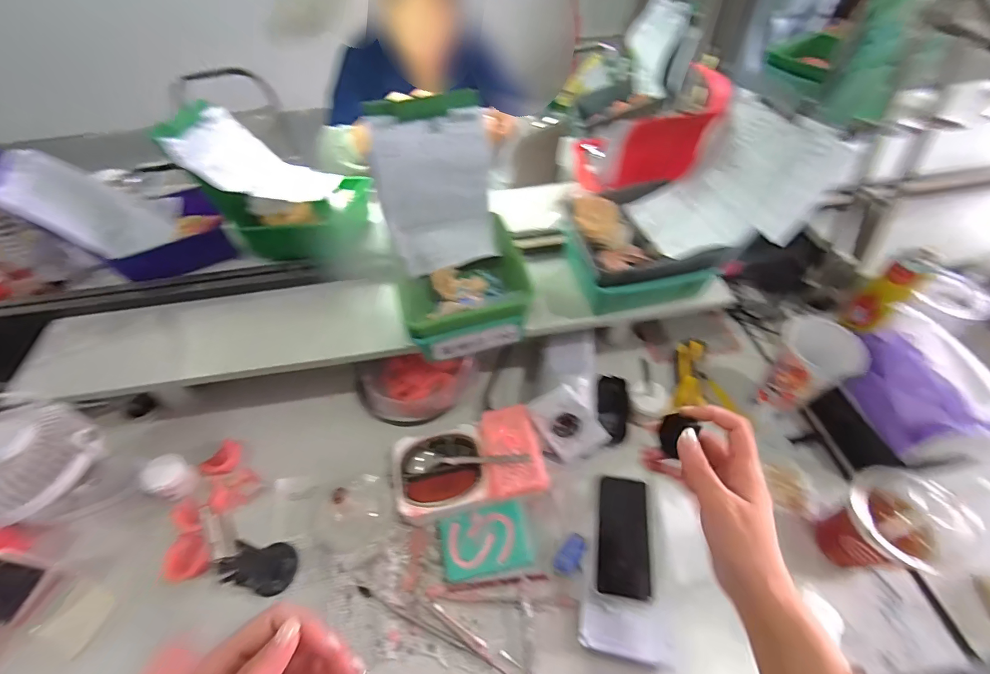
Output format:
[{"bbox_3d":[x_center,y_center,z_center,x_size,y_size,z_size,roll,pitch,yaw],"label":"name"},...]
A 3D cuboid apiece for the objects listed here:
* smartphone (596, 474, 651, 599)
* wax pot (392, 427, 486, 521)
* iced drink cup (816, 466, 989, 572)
[{"bbox_3d":[0.164,0.251,0.530,0.059,0.005,0.134,-1,58,20],"label":"smartphone"},{"bbox_3d":[-0.073,0.184,0.560,0.120,0.050,0.110,-2,55,2],"label":"wax pot"},{"bbox_3d":[0.430,0.212,0.467,0.084,0.143,0.096,-5,55,0],"label":"iced drink cup"}]

